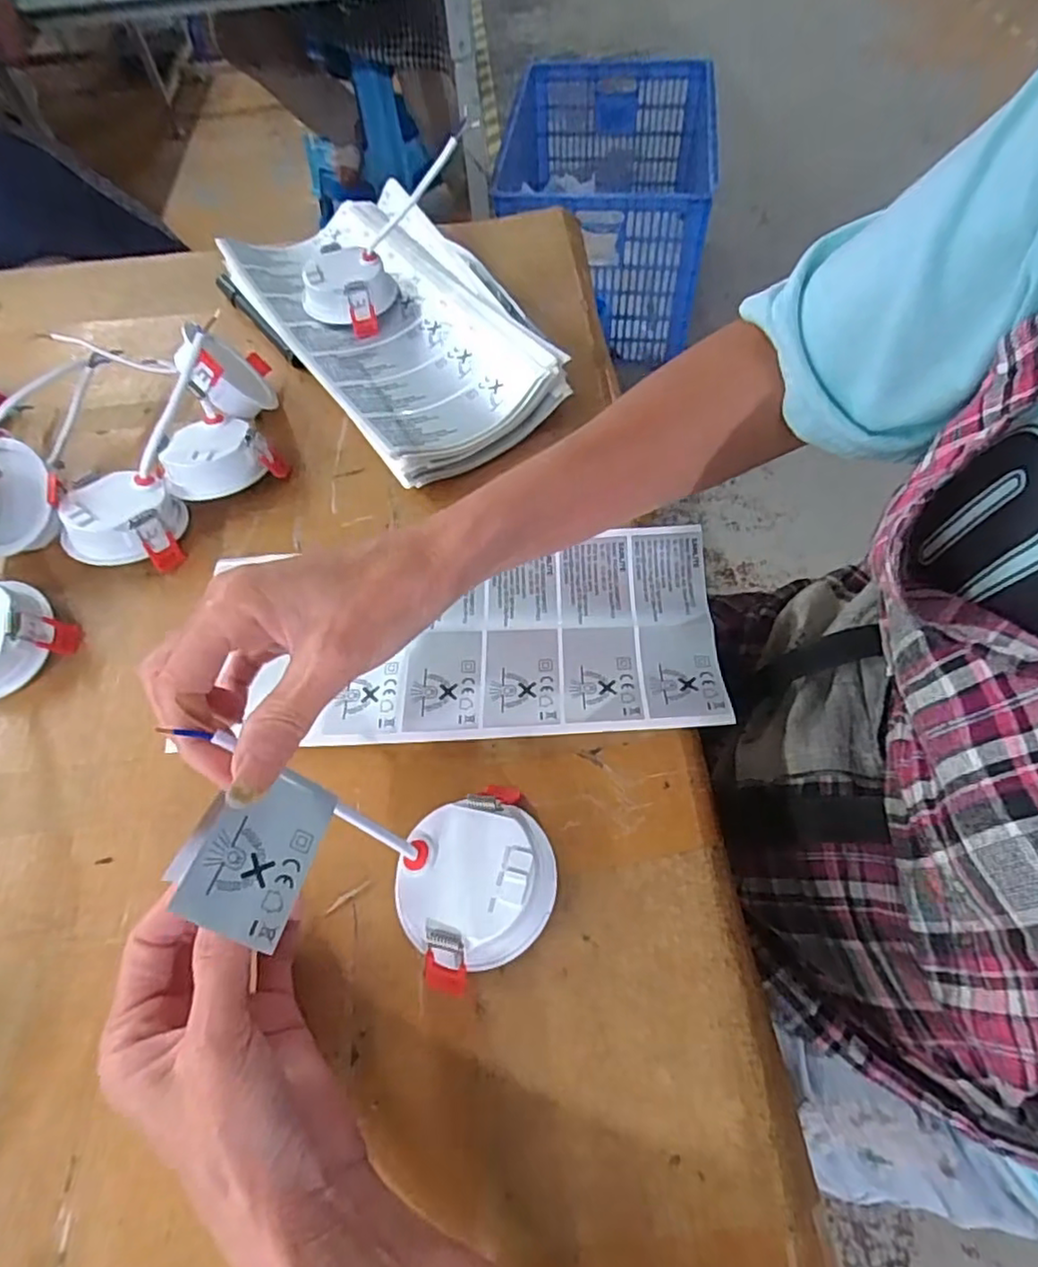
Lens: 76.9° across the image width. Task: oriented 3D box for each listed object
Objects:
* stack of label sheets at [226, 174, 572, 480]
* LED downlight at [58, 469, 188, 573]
[{"bbox_3d":[-0.095,-0.236,0.497,0.155,0.044,0.303,-31,62,-15],"label":"stack of label sheets"},{"bbox_3d":[-0.246,-0.072,0.410,0.063,0.036,0.062,-2,58,2],"label":"LED downlight"}]

